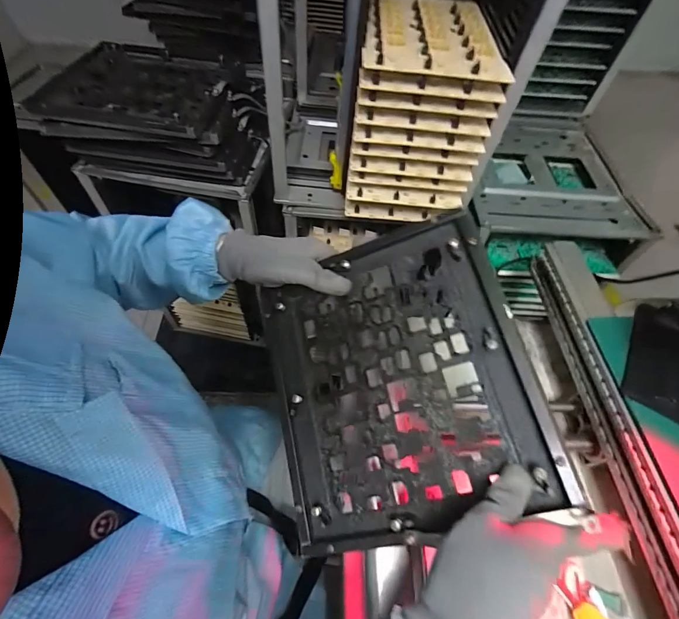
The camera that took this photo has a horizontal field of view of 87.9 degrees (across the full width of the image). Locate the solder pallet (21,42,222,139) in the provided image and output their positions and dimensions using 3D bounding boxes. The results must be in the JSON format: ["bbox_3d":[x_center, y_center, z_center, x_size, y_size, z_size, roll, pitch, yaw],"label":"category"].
[{"bbox_3d":[-0.328,-0.362,0.577,0.263,0.028,0.213,9,56,2],"label":"solder pallet"}]

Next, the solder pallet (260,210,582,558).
[{"bbox_3d":[0.044,0.063,0.331,0.231,0.018,0.260,-19,69,16],"label":"solder pallet"}]

